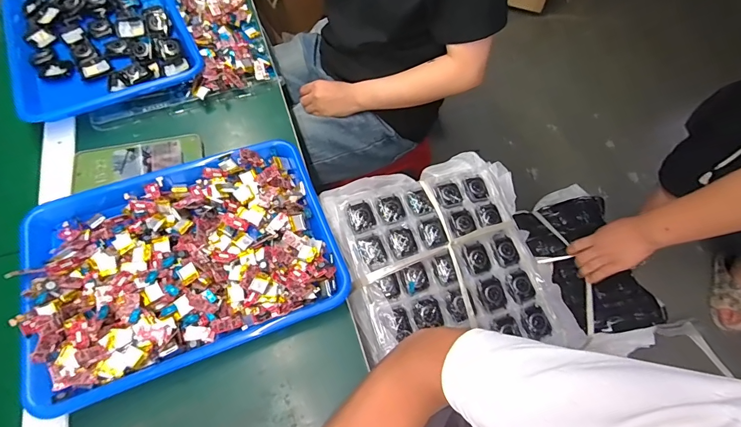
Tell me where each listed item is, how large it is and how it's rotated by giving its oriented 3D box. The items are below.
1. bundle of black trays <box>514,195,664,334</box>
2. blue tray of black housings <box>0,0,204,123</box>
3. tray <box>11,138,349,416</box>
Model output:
[{"bbox_3d":[0.441,0.097,0.783,0.182,0.042,0.280,-11,62,-8],"label":"bundle of black trays"},{"bbox_3d":[-0.439,-0.299,0.625,0.249,0.031,0.324,-25,65,-14],"label":"blue tray of black housings"},{"bbox_3d":[-0.213,0.044,0.448,0.325,0.038,0.247,-18,63,-11],"label":"tray"}]

